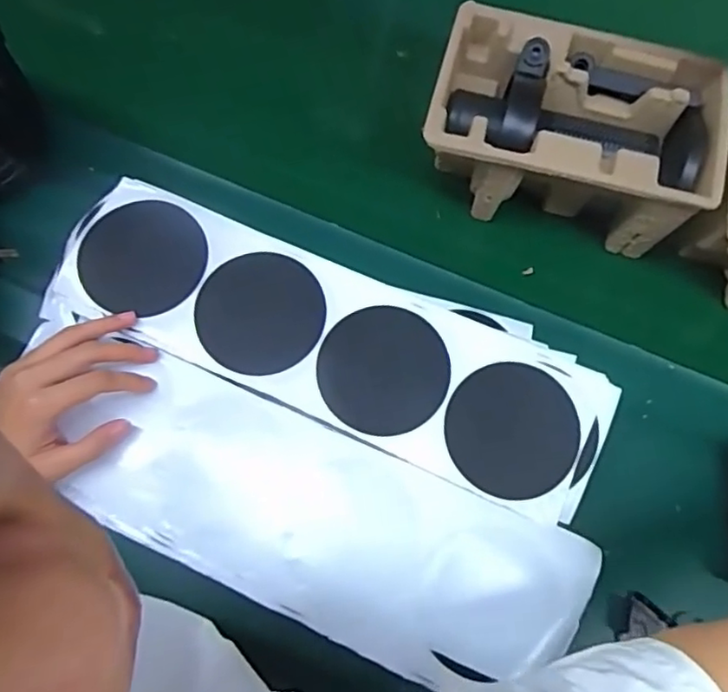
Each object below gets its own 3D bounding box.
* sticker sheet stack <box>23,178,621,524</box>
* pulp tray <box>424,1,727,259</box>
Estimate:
[{"bbox_3d":[-0.026,-0.007,0.454,0.413,0.014,0.122,22,74,6],"label":"sticker sheet stack"},{"bbox_3d":[0.168,-0.177,0.518,0.218,0.096,0.136,14,73,3],"label":"pulp tray"}]

